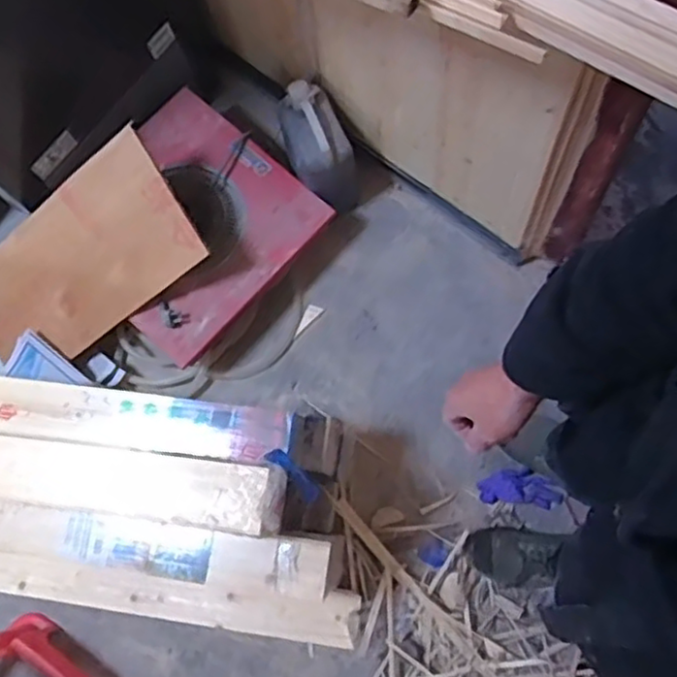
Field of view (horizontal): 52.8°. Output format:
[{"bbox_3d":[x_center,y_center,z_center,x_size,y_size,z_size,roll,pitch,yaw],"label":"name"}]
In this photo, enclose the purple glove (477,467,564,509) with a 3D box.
[{"bbox_3d":[0.366,0.299,1.369,0.155,0.024,0.071,4,73,8],"label":"purple glove"}]

